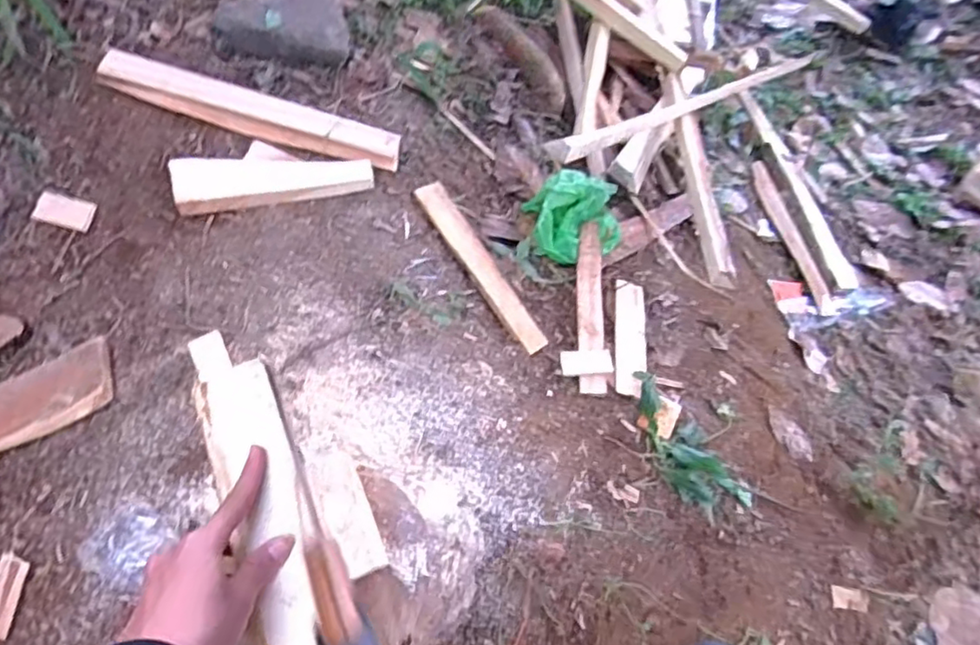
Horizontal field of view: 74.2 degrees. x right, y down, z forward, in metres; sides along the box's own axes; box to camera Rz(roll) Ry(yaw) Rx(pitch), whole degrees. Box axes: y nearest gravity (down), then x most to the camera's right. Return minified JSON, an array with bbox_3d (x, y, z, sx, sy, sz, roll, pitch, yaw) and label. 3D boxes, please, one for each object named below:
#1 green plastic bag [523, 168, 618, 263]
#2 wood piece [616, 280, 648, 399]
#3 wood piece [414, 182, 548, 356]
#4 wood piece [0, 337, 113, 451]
[{"bbox_3d":[0.133,-0.167,1.043,0.165,0.088,0.122,-12,61,-7],"label":"green plastic bag"},{"bbox_3d":[0.217,0.022,0.996,0.050,0.009,0.217,14,51,-4],"label":"wood piece"},{"bbox_3d":[-0.012,-0.080,0.932,0.042,0.021,0.283,-32,84,-17],"label":"wood piece"},{"bbox_3d":[-0.525,0.091,0.748,0.192,0.012,0.085,-22,62,4],"label":"wood piece"}]

